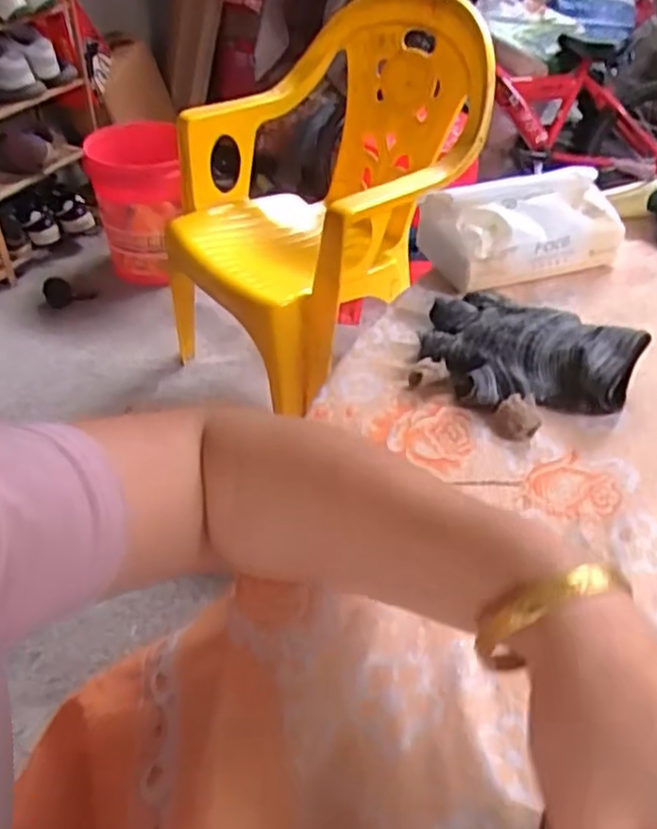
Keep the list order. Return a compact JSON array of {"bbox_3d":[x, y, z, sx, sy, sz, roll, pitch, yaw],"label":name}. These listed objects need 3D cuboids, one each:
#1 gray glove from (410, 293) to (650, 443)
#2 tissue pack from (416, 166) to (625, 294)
[{"bbox_3d":[0.122,-0.037,0.449,0.135,0.027,0.102,27,49,28],"label":"gray glove"},{"bbox_3d":[0.155,-0.154,0.553,0.153,0.059,0.084,-12,44,-12],"label":"tissue pack"}]

